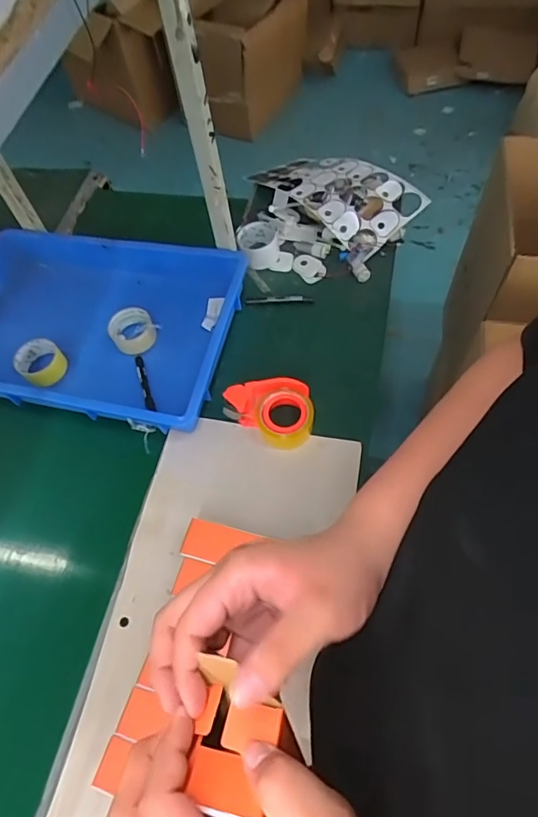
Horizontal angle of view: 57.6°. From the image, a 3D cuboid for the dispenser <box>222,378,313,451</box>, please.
[{"bbox_3d":[0.005,-0.002,0.829,0.152,0.063,0.112,35,79,8],"label":"dispenser"}]

